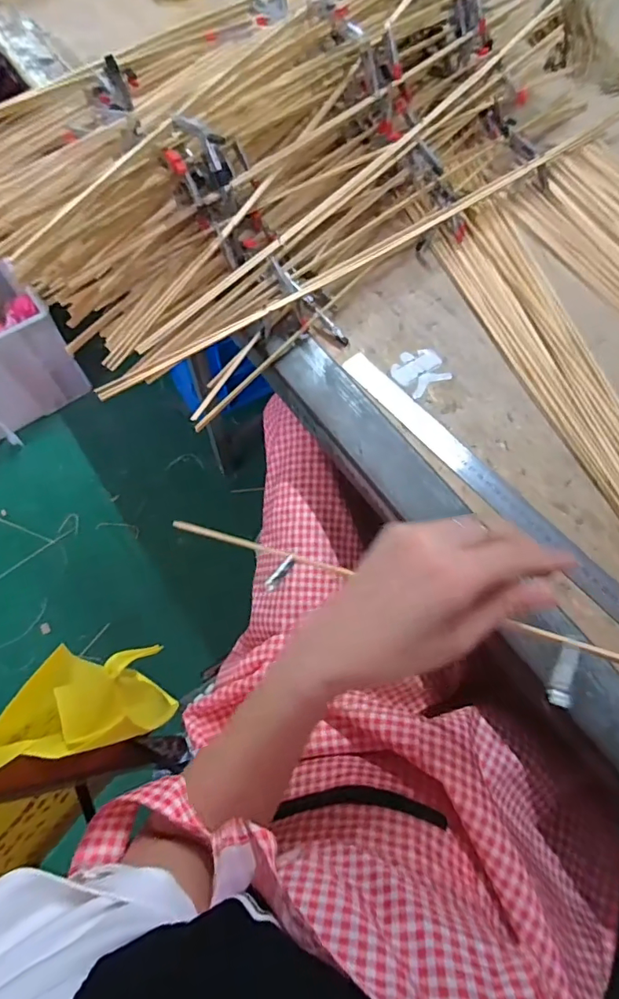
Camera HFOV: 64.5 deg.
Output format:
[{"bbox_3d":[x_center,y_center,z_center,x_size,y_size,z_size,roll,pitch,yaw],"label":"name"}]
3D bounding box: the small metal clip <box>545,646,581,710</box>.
[{"bbox_3d":[0.150,0.105,0.290,0.012,0.009,0.034,19,68,8],"label":"small metal clip"}]

